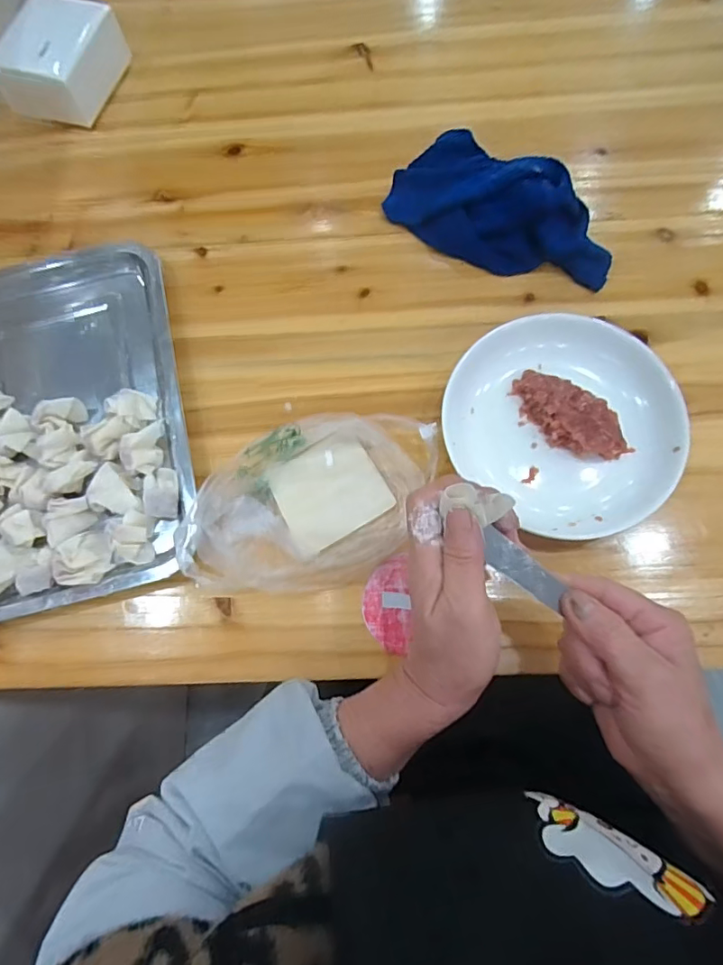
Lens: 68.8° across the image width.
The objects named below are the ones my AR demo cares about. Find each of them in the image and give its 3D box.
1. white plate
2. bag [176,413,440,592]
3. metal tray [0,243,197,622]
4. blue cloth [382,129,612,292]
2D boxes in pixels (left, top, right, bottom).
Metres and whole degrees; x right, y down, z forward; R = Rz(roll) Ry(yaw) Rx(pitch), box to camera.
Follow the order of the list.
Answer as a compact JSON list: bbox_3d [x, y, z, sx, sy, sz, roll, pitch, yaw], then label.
[{"bbox_3d":[0.154,-0.044,0.408,0.172,0.038,0.159,-1,73,2],"label":"white plate"},{"bbox_3d":[-0.037,0.015,0.397,0.187,0.038,0.119,-6,73,0],"label":"bag"},{"bbox_3d":[-0.252,-0.057,0.435,0.205,0.025,0.310,-14,73,-2],"label":"metal tray"},{"bbox_3d":[0.124,-0.236,0.463,0.200,0.049,0.101,37,78,12],"label":"blue cloth"}]

